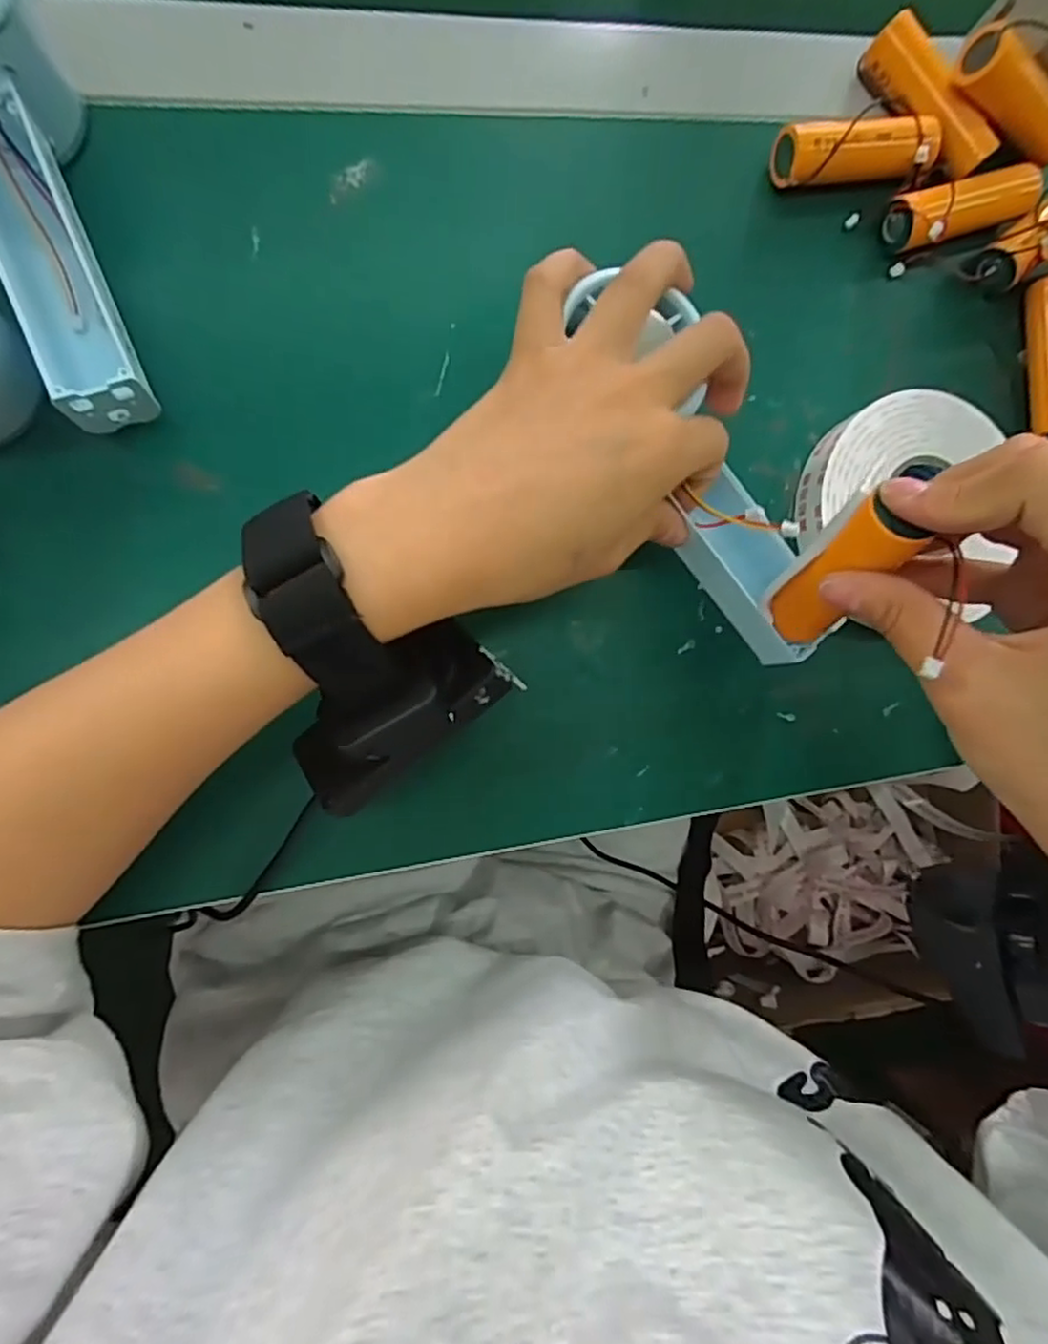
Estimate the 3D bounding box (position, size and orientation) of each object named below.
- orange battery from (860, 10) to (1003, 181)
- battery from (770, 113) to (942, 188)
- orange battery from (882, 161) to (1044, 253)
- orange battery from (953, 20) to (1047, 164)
[{"bbox_3d":[0.181,-0.256,0.305,0.019,0.021,0.071,-41,96,-10],"label":"orange battery"},{"bbox_3d":[0.144,-0.225,0.296,0.070,0.024,0.020,-10,90,-12],"label":"battery"},{"bbox_3d":[0.199,-0.211,0.311,0.072,0.022,0.022,-21,92,-11],"label":"orange battery"},{"bbox_3d":[0.222,-0.254,0.300,0.072,0.021,0.019,14,85,-27],"label":"orange battery"}]

